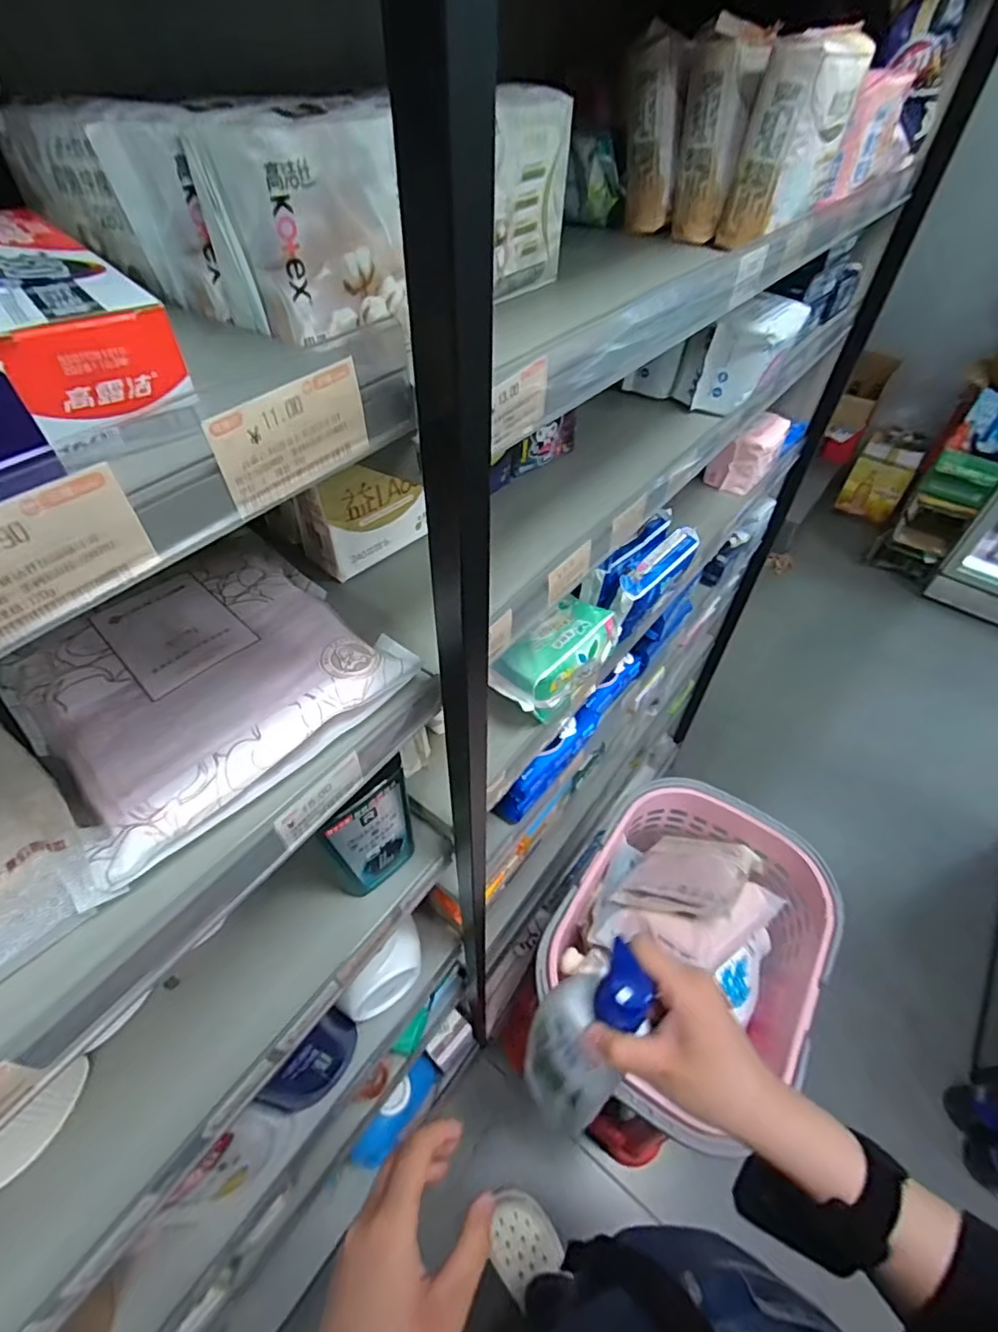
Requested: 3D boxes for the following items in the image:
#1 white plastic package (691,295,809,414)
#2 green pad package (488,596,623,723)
[{"bbox_3d":[0.258,-0.321,0.577,0.068,0.084,0.117,34,56,25],"label":"white plastic package"},{"bbox_3d":[0.060,-0.011,0.557,0.063,0.074,0.144,36,57,27],"label":"green pad package"}]

